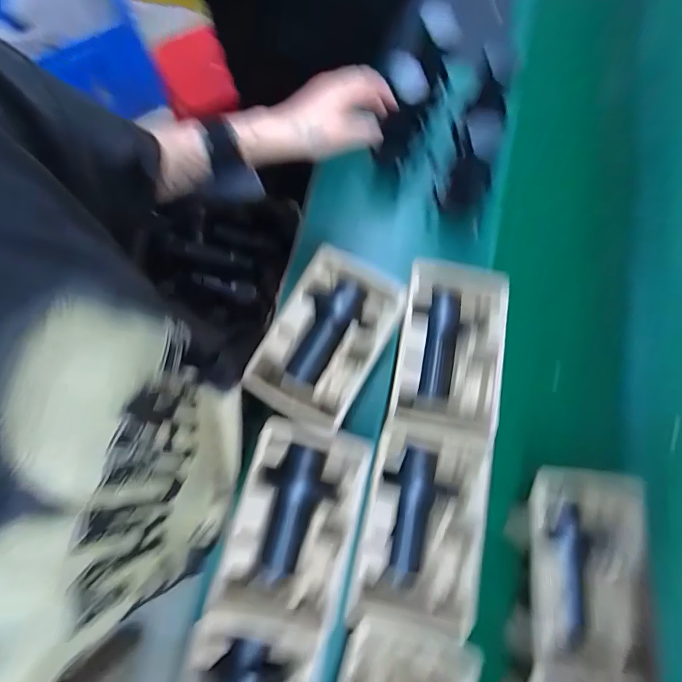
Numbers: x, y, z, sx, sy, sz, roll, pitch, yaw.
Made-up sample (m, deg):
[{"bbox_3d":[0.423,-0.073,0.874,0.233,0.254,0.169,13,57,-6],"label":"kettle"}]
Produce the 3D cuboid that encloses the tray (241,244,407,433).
[{"bbox_3d":[-0.022,0.008,0.566,0.147,0.083,0.236,30,77,6],"label":"tray"}]

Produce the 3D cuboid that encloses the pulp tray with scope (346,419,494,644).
[{"bbox_3d":[0.100,0.228,0.491,0.143,0.048,0.240,13,76,2],"label":"pulp tray with scope"}]

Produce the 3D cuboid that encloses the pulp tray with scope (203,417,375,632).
[{"bbox_3d":[-0.056,0.221,0.495,0.144,0.055,0.220,14,76,2],"label":"pulp tray with scope"}]

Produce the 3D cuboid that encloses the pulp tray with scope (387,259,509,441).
[{"bbox_3d":[0.151,0.006,0.544,0.139,0.046,0.232,11,76,2],"label":"pulp tray with scope"}]

